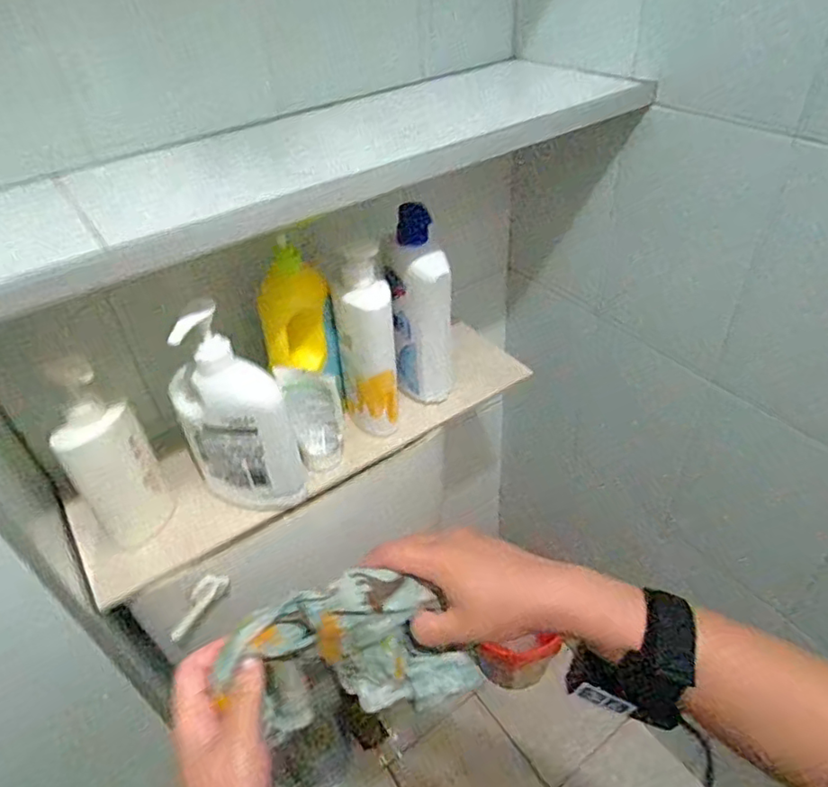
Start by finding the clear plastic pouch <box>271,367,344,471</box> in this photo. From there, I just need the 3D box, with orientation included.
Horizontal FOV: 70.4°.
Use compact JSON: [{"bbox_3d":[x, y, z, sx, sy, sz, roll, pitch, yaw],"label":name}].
[{"bbox_3d":[-0.117,0.029,0.688,0.059,0.128,0.050,-20,43,-17],"label":"clear plastic pouch"}]

